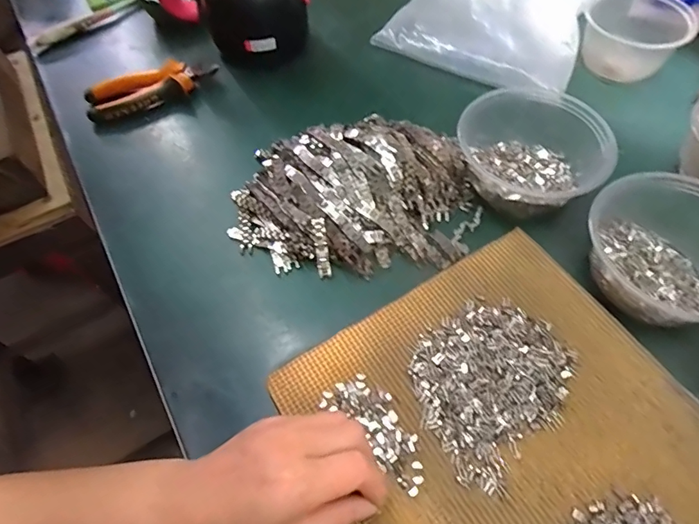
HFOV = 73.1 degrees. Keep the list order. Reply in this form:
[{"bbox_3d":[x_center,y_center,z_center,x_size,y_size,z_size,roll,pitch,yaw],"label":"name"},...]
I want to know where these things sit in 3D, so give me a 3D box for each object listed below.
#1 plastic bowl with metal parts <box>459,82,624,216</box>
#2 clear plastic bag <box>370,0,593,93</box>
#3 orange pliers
[{"bbox_3d":[0.176,-0.107,0.445,0.112,0.053,0.127,-30,62,-15],"label":"plastic bowl with metal parts"},{"bbox_3d":[0.197,-0.333,0.596,0.229,0.033,0.264,28,64,18],"label":"clear plastic bag"},{"bbox_3d":[-0.229,-0.200,0.554,0.152,0.035,0.054,-19,60,-9],"label":"orange pliers"}]

